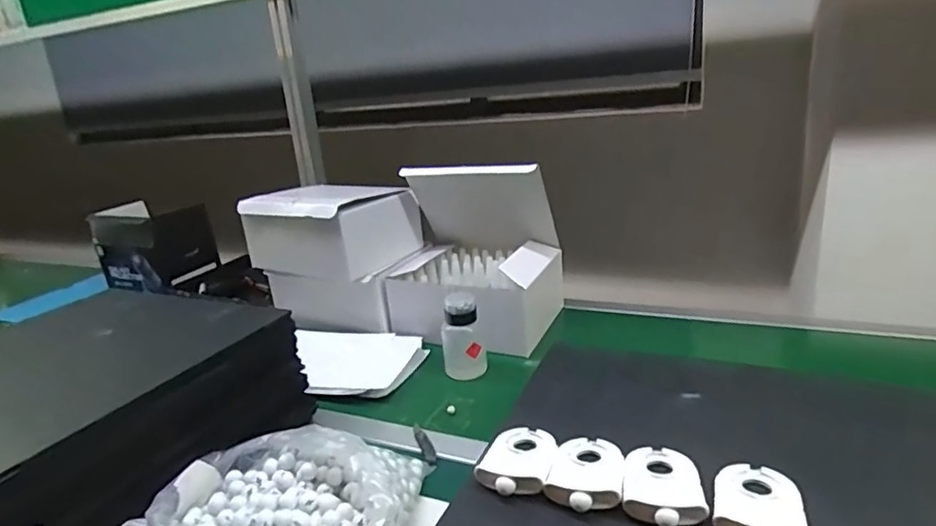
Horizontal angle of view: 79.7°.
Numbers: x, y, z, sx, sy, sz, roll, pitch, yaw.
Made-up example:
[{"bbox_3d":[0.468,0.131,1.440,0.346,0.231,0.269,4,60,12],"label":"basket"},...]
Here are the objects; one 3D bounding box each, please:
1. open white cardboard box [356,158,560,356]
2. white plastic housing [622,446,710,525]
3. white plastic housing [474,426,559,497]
[{"bbox_3d":[-0.004,-0.017,0.946,0.255,0.268,0.258,3,20,25],"label":"open white cardboard box"},{"bbox_3d":[0.154,0.173,0.443,0.058,0.013,0.089,0,19,17],"label":"white plastic housing"},{"bbox_3d":[0.045,0.171,0.485,0.059,0.020,0.087,2,19,22],"label":"white plastic housing"}]

